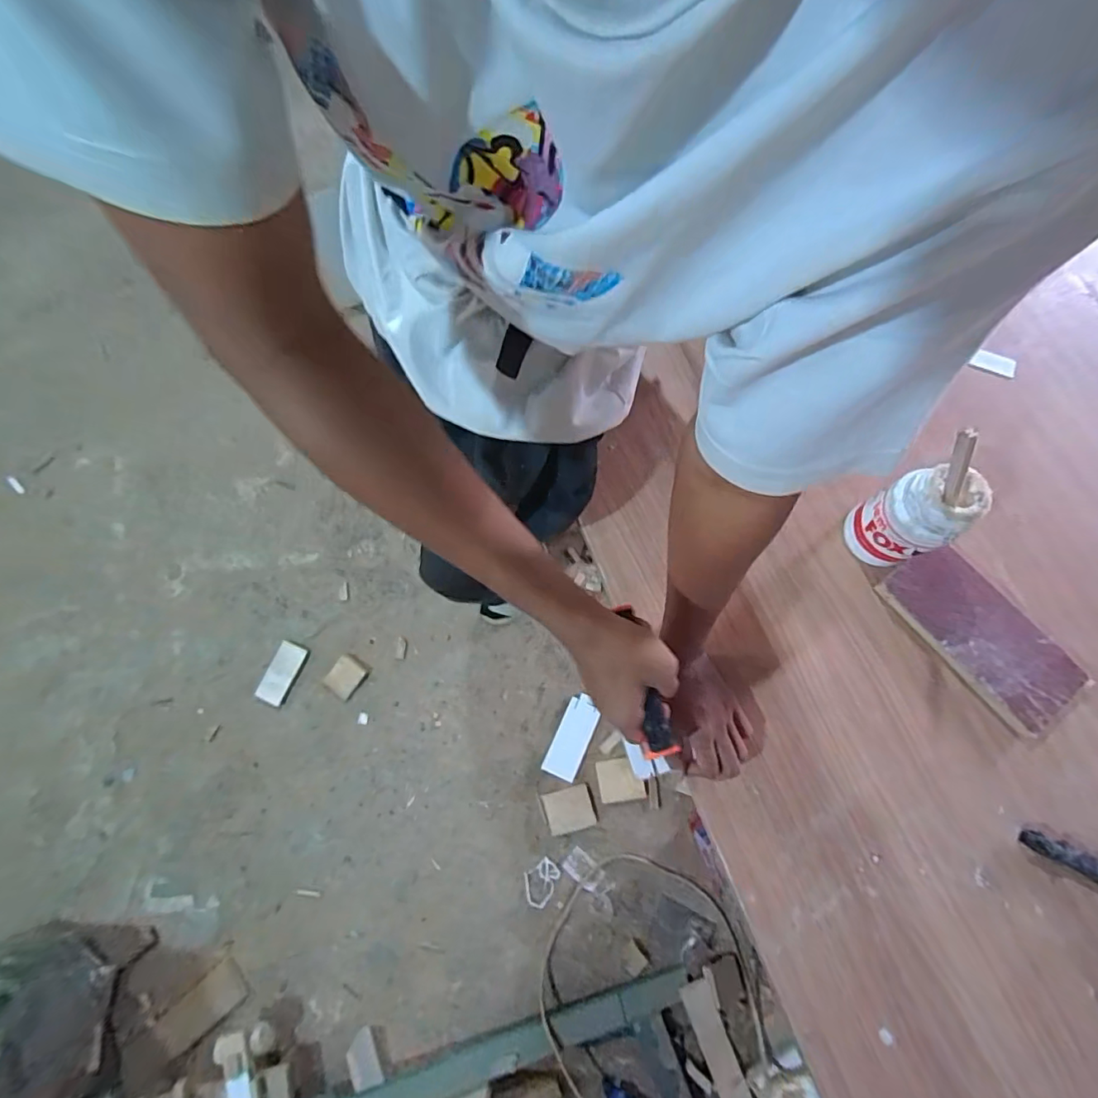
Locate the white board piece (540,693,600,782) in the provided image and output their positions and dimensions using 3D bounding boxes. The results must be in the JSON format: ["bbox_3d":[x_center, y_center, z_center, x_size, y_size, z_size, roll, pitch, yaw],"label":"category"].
[{"bbox_3d":[0.058,0.461,1.254,0.085,0.025,0.196,24,73,7],"label":"white board piece"}]

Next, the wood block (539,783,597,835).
[{"bbox_3d":[0.048,0.620,1.214,0.118,0.012,0.092,-15,73,-6],"label":"wood block"}]

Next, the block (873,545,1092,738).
[{"bbox_3d":[0.483,0.093,0.573,0.106,0.020,0.210,-36,76,-7],"label":"block"}]

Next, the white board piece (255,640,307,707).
[{"bbox_3d":[-0.690,0.318,1.309,0.070,0.017,0.151,21,73,6],"label":"white board piece"}]

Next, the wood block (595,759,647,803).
[{"bbox_3d":[0.172,0.558,1.228,0.107,0.013,0.093,-8,72,-3],"label":"wood block"}]

